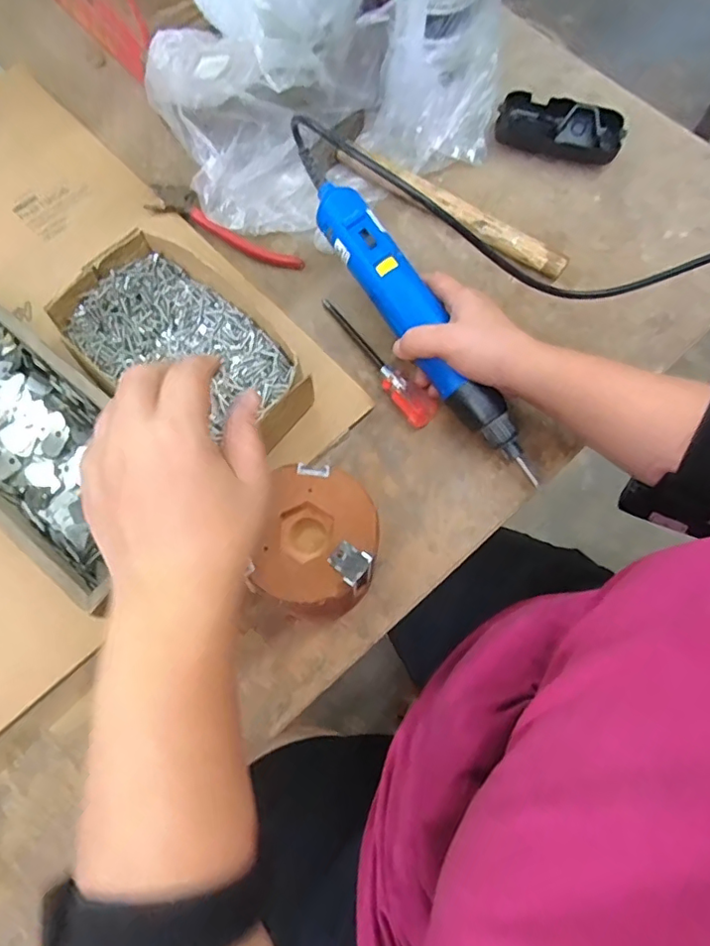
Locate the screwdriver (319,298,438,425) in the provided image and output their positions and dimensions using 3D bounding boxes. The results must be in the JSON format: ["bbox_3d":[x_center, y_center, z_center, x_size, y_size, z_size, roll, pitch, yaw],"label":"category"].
[{"bbox_3d":[0.017,-0.092,0.437,0.027,0.017,0.135,-34,74,-12],"label":"screwdriver"}]

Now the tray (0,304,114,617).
[{"bbox_3d":[-0.233,-0.037,0.380,0.259,0.061,0.098,39,74,12],"label":"tray"}]

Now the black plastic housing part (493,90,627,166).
[{"bbox_3d":[0.186,-0.314,0.504,0.109,0.034,0.051,24,72,7],"label":"black plastic housing part"}]

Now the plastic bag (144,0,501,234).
[{"bbox_3d":[-0.024,-0.338,0.444,0.277,0.149,0.167,-27,73,-10],"label":"plastic bag"}]

